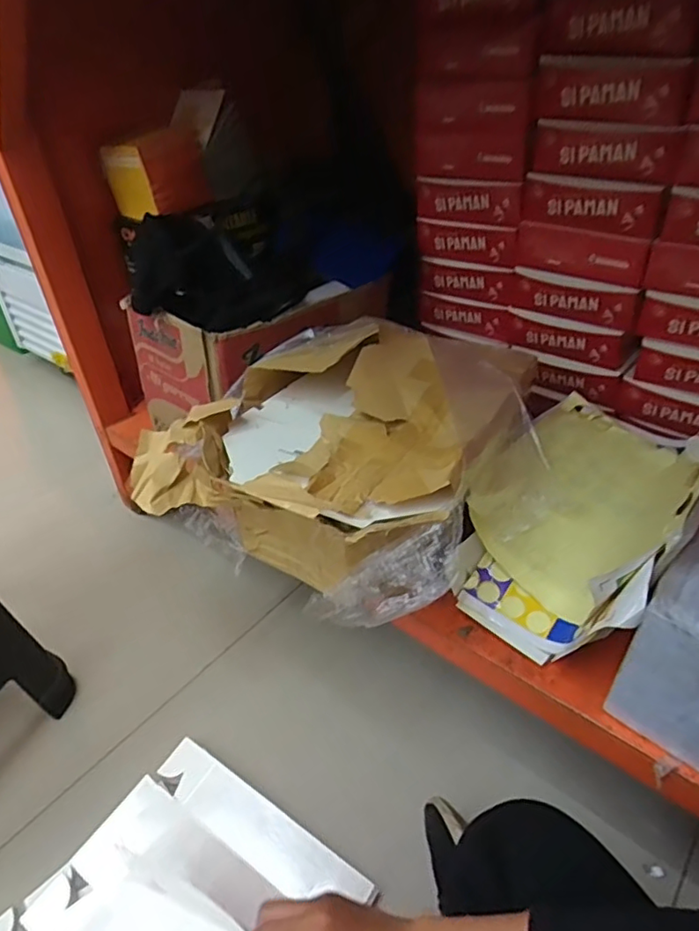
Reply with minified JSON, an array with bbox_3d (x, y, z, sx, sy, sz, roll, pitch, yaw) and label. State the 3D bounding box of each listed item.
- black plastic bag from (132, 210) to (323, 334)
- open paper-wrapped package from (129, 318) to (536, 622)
[{"bbox_3d":[-0.172,-0.285,0.813,0.203,0.117,0.221,7,39,14],"label":"black plastic bag"},{"bbox_3d":[-0.015,-0.014,0.726,0.410,0.188,0.364,14,41,22],"label":"open paper-wrapped package"}]

